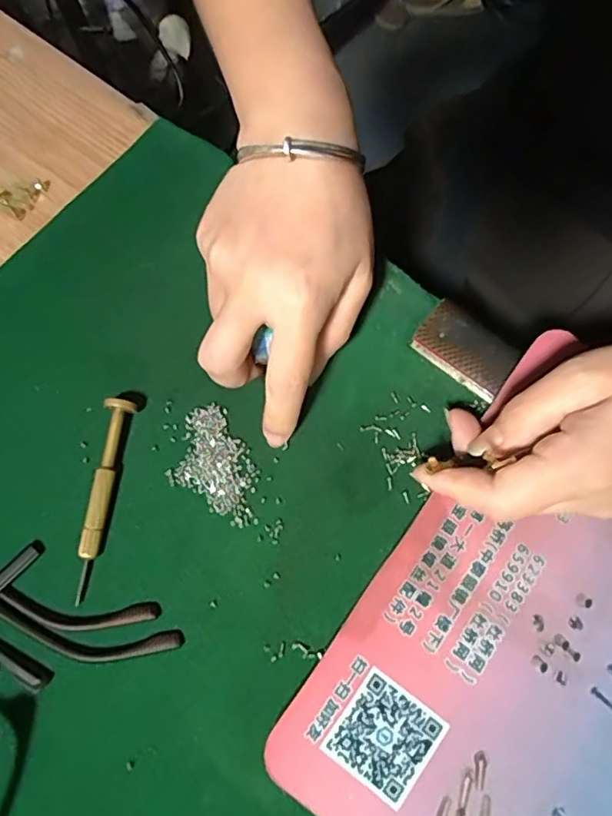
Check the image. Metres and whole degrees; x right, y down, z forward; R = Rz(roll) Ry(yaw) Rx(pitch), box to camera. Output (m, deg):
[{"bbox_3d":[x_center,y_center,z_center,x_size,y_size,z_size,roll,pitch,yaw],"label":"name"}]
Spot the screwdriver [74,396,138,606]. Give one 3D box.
[{"bbox_3d":[-0.097,0.041,0.256,0.012,0.014,0.093,10,74,5],"label":"screwdriver"}]

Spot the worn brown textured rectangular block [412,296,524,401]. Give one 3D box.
[{"bbox_3d":[0.080,-0.030,0.274,0.049,0.007,0.031,39,78,12],"label":"worn brown textured rectangular block"}]

